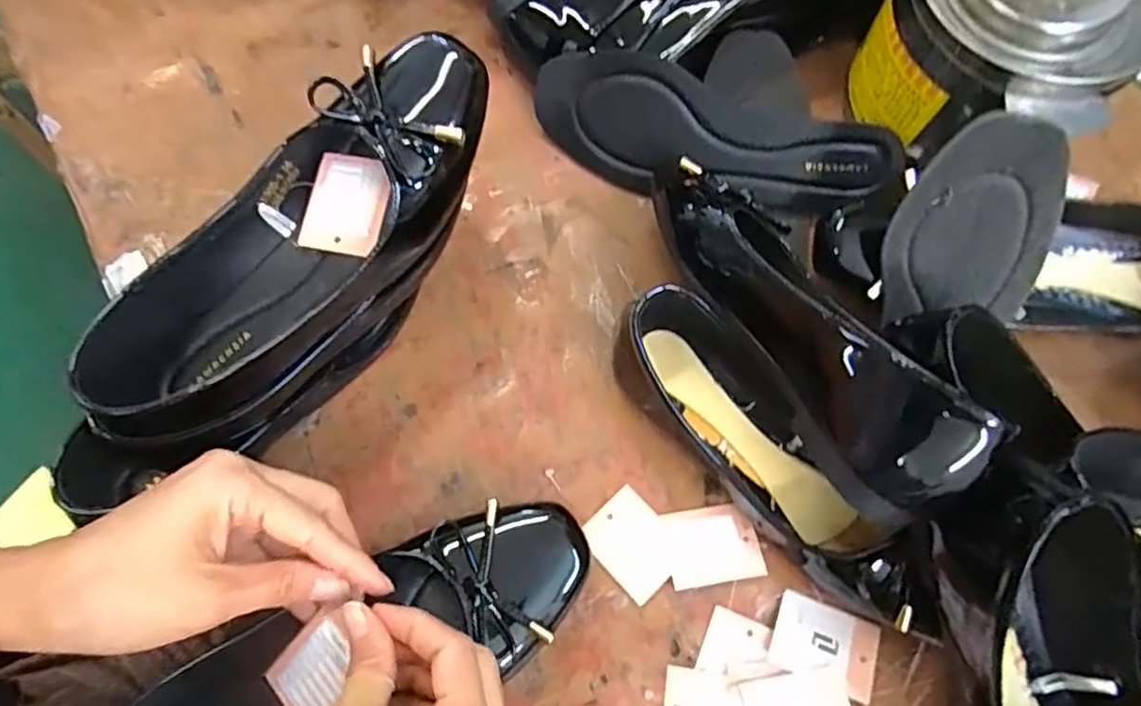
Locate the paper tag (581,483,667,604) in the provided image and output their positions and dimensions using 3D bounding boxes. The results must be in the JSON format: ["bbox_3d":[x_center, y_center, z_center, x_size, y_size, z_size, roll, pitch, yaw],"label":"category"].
[{"bbox_3d":[0.034,0.102,0.365,0.040,0.004,0.049,-41,76,-14],"label":"paper tag"}]

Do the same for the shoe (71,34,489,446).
[{"bbox_3d":[-0.127,-0.056,0.323,0.076,0.055,0.230,43,87,13],"label":"shoe"}]

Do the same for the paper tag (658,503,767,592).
[{"bbox_3d":[0.076,0.103,0.364,0.048,0.005,0.040,-9,71,-4],"label":"paper tag"}]

